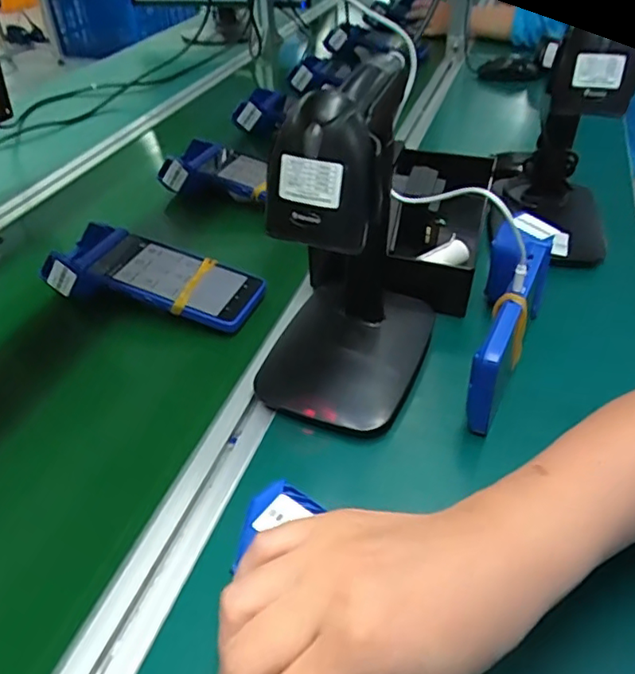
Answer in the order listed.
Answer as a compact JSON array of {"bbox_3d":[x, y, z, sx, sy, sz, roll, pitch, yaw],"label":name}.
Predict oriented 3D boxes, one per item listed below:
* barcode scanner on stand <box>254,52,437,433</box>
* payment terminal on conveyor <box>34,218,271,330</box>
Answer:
[{"bbox_3d":[0.020,-0.070,0.442,0.114,0.237,0.165,13,42,17],"label":"barcode scanner on stand"},{"bbox_3d":[-0.165,-0.064,0.590,0.219,0.047,0.082,12,42,16],"label":"payment terminal on conveyor"}]

